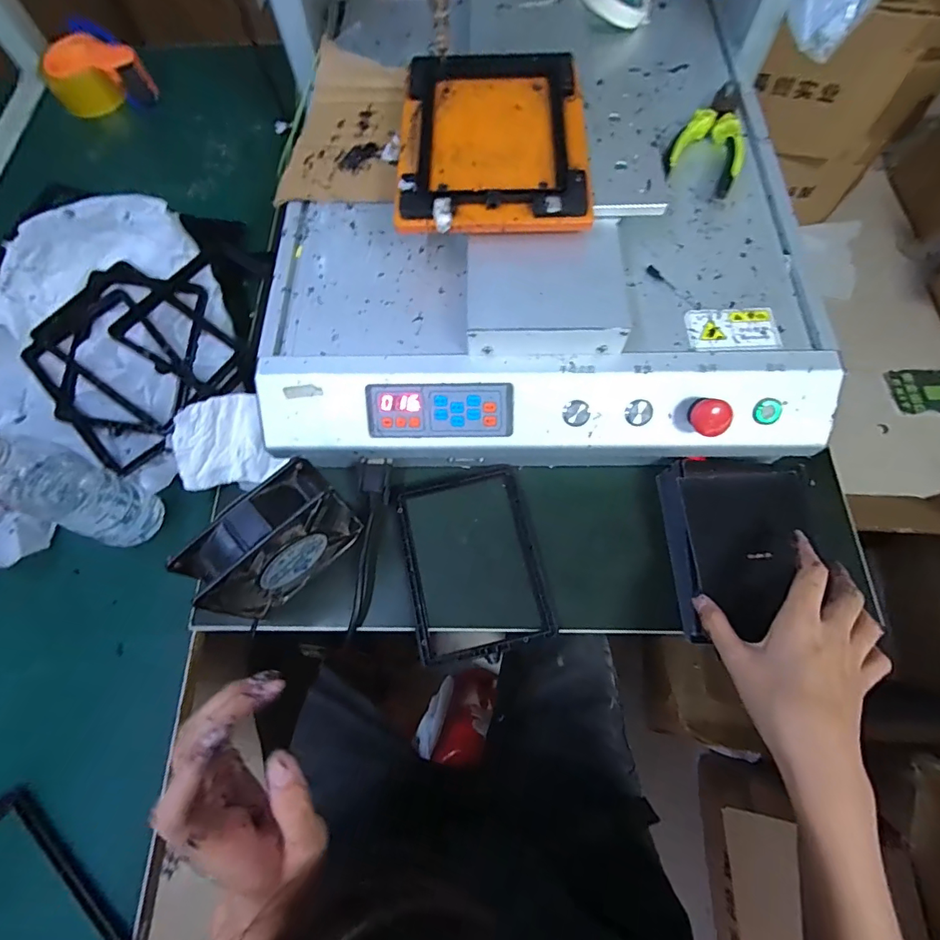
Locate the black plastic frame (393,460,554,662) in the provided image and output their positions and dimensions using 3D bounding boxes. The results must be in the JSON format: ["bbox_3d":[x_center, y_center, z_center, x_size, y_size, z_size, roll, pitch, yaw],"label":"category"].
[{"bbox_3d":[0.001,0.082,0.434,0.118,0.013,0.166,-12,68,-3],"label":"black plastic frame"}]

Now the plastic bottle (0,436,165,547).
[{"bbox_3d":[-0.342,0.014,0.383,0.061,0.187,0.066,22,70,10],"label":"plastic bottle"}]

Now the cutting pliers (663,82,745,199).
[{"bbox_3d":[0.225,-0.315,0.445,0.064,0.019,0.155,20,70,9],"label":"cutting pliers"}]

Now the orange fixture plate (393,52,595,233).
[{"bbox_3d":[0.021,-0.282,0.399,0.150,0.017,0.205,2,68,2],"label":"orange fixture plate"}]

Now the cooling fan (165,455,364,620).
[{"bbox_3d":[-0.154,0.061,0.386,0.124,0.117,0.041,-41,73,-14],"label":"cooling fan"}]

